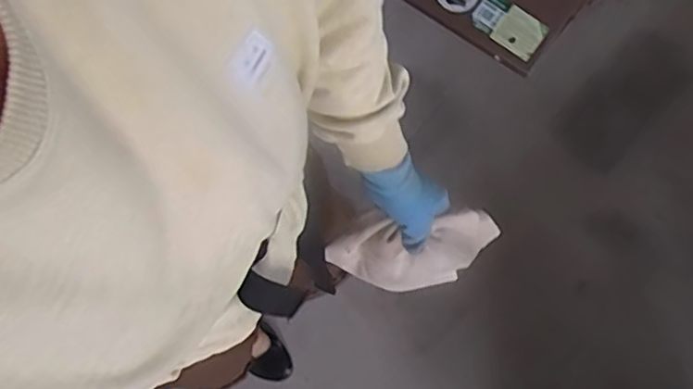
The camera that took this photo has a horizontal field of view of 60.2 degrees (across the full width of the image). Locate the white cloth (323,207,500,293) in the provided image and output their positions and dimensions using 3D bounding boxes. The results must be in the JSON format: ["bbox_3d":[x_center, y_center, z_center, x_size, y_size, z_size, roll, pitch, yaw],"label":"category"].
[{"bbox_3d":[0.072,0.067,0.703,0.188,0.081,0.079,2,75,2],"label":"white cloth"}]

